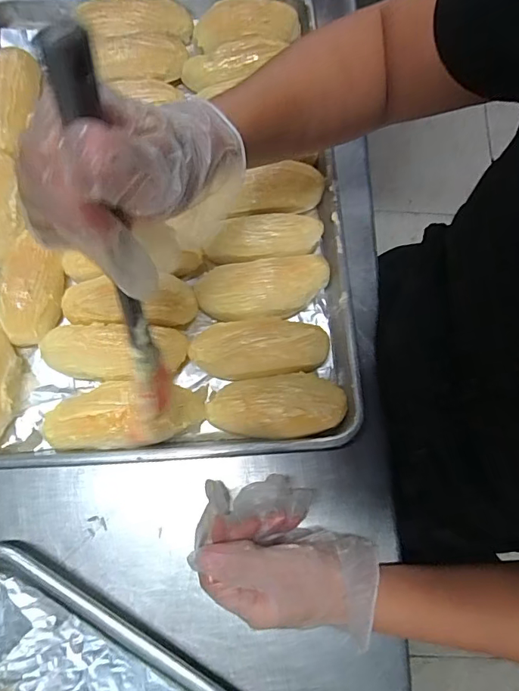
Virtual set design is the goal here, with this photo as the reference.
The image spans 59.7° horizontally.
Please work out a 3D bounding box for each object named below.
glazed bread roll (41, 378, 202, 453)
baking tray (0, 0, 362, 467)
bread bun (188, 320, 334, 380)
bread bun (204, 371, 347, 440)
[{"bbox_3d":[-0.100,0.052,0.344,0.113,0.041,0.048,-7,74,-4],"label":"glazed bread roll"},{"bbox_3d":[-0.092,-0.129,0.399,0.346,0.046,0.446,-4,74,-3],"label":"baking tray"},{"bbox_3d":[0.000,0.002,0.360,0.109,0.038,0.047,-6,74,-4],"label":"bread bun"},{"bbox_3d":[0.013,0.048,0.346,0.101,0.041,0.046,-9,74,-5],"label":"bread bun"}]

